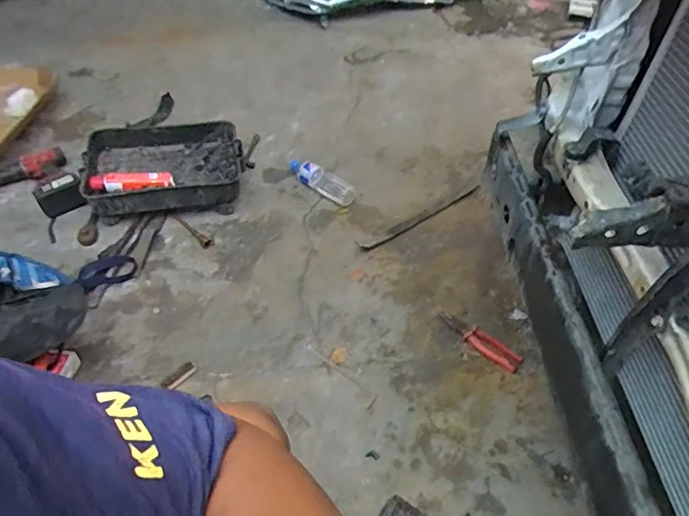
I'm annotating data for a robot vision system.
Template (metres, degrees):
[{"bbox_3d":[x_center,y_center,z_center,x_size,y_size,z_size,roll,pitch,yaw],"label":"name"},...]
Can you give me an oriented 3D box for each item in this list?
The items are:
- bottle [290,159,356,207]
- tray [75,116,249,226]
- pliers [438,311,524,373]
[{"bbox_3d":[-0.068,-0.223,1.500,0.233,0.068,0.071,30,54,26],"label":"bottle"},{"bbox_3d":[-0.503,-0.264,1.483,0.431,0.093,0.324,-8,49,-5],"label":"tray"},{"bbox_3d":[0.294,0.179,1.165,0.199,0.021,0.051,30,54,26],"label":"pliers"}]

